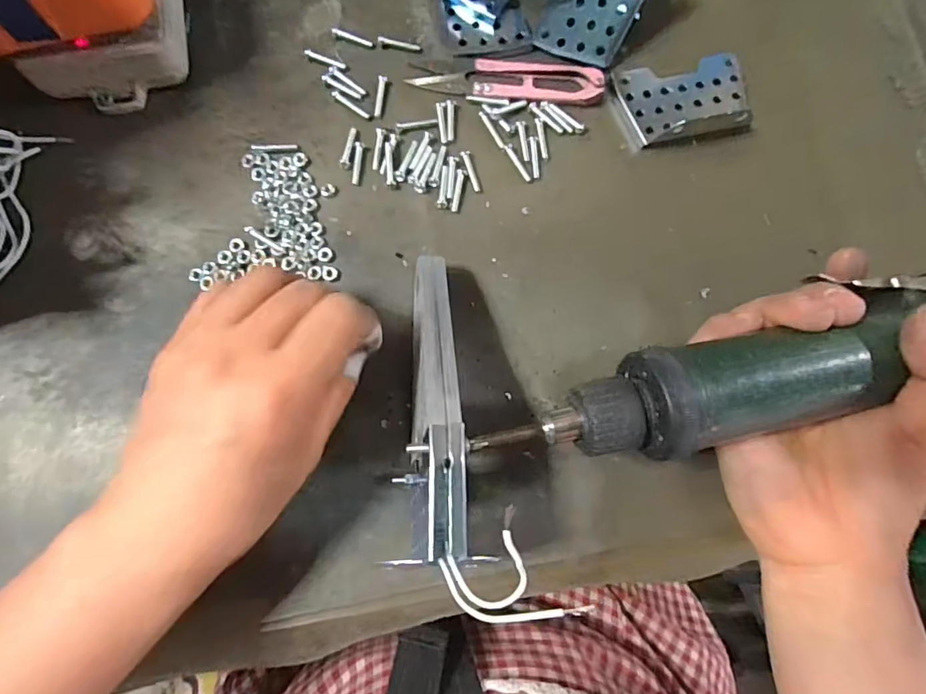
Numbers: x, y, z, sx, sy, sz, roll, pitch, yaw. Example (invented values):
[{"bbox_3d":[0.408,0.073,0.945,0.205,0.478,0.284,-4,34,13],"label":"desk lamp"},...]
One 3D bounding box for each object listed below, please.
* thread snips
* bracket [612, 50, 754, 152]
[{"bbox_3d":[0.025,-0.144,0.283,0.101,0.007,0.024,6,80,-2],"label":"thread snips"},{"bbox_3d":[0.119,-0.133,0.283,0.071,0.016,0.046,-11,81,-5],"label":"bracket"}]

